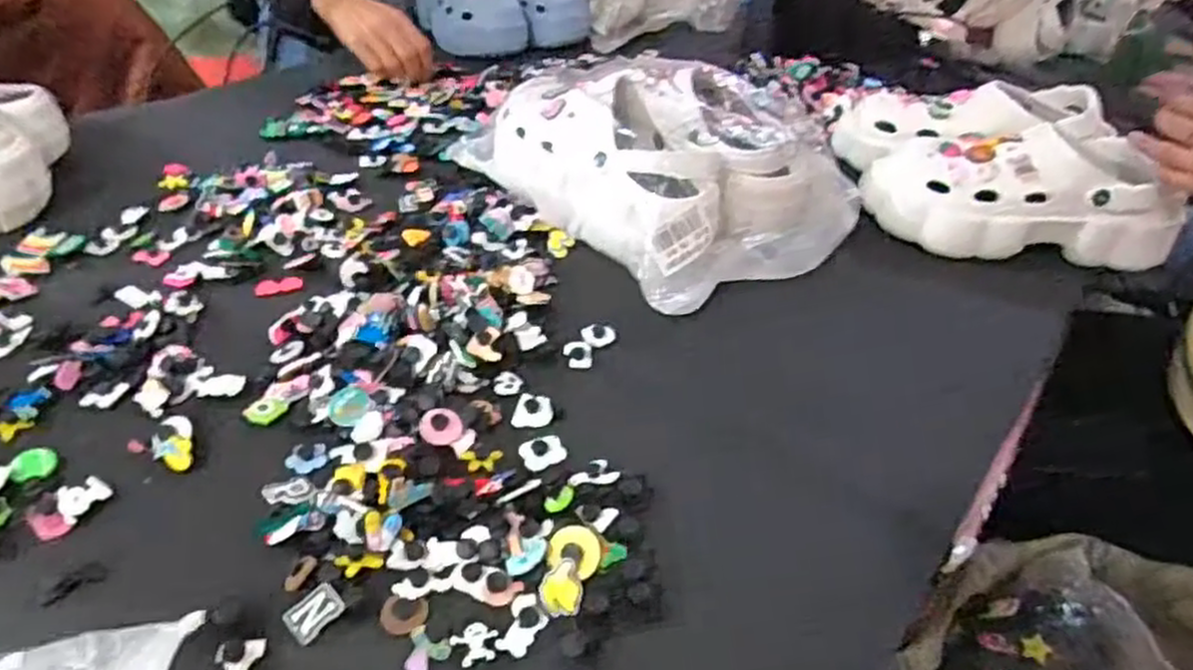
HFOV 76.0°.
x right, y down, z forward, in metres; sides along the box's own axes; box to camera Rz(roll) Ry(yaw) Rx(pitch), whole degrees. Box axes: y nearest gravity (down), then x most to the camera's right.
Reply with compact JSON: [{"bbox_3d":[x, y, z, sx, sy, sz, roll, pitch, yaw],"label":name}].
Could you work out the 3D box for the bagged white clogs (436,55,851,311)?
[{"bbox_3d":[0.065,-0.172,0.719,0.255,0.117,0.293,-26,47,-31],"label":"bagged white clogs"}]

